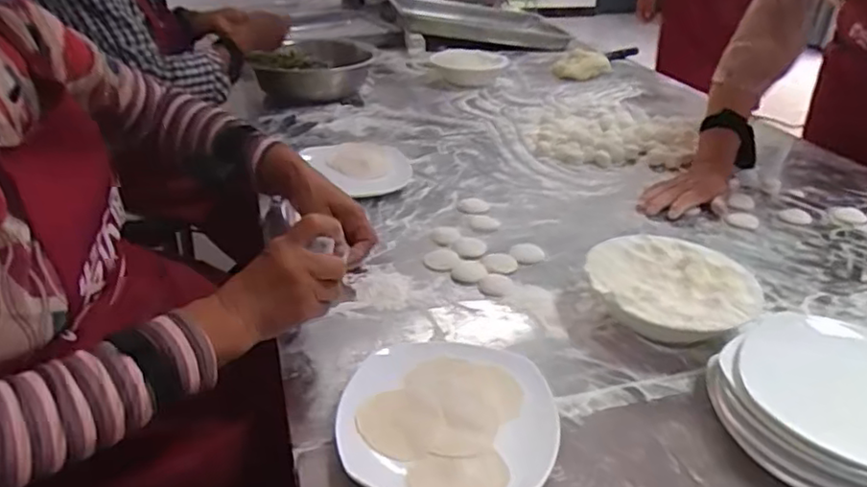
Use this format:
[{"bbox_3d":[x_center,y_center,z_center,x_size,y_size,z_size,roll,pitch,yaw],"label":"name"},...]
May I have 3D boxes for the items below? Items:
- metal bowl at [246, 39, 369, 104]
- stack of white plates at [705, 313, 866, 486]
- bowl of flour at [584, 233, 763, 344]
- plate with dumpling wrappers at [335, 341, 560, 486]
[{"bbox_3d":[-0.245,-0.367,1.372,0.216,0.096,0.244,0,29,-6],"label":"metal bowl"},{"bbox_3d":[0.342,0.137,0.551,0.193,0.073,0.171,26,36,35],"label":"stack of white plates"},{"bbox_3d":[0.248,0.055,0.696,0.170,0.063,0.164,2,29,-1],"label":"bowl of flour"},{"bbox_3d":[0.012,0.149,0.558,0.176,0.022,0.188,2,29,-1],"label":"plate with dumpling wrappers"}]

